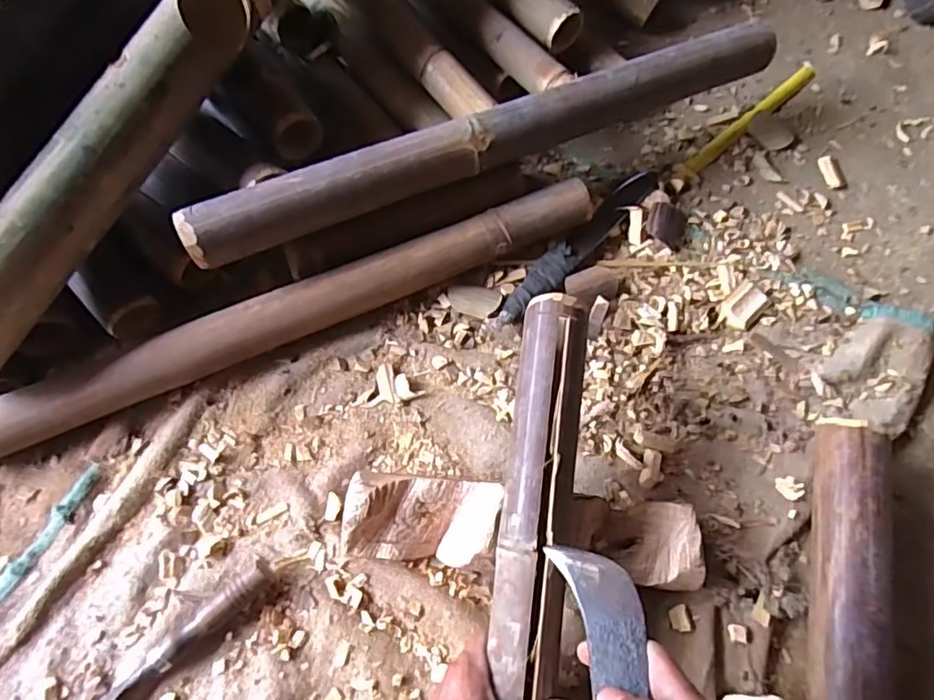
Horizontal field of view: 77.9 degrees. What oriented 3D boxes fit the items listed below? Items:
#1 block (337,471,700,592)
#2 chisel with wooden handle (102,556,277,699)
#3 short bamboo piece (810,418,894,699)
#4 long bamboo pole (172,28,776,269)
[{"bbox_3d":[0.048,0.154,0.502,0.303,0.068,0.075,6,67,1],"label":"block"},{"bbox_3d":[-0.266,0.261,0.474,0.240,0.023,0.026,-38,73,-15],"label":"chisel with wooden handle"},{"bbox_3d":[0.326,0.192,0.496,0.048,0.060,0.265,13,68,4],"label":"short bamboo piece"},{"bbox_3d":[0.037,-0.220,0.586,0.643,0.050,0.055,-23,70,-11],"label":"long bamboo pole"}]

